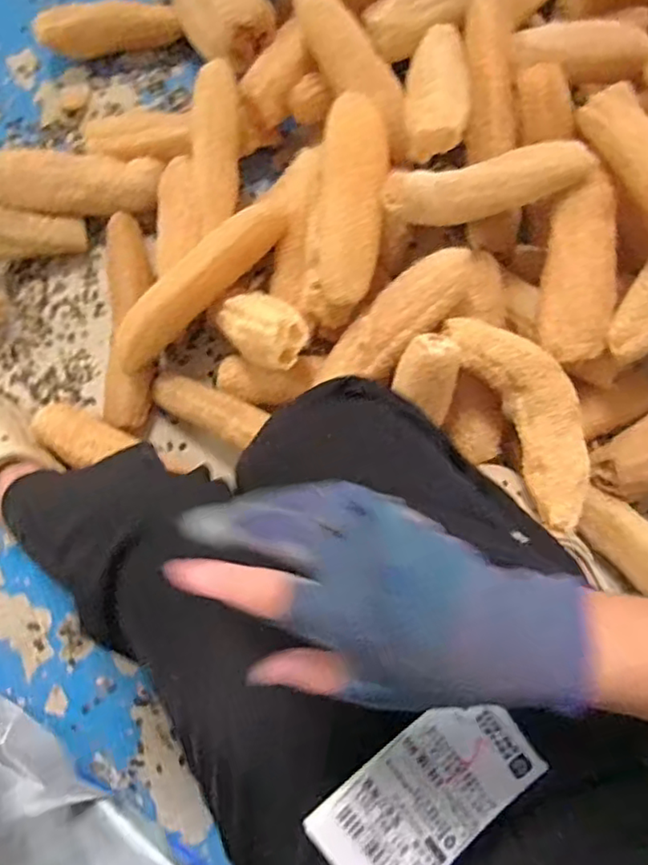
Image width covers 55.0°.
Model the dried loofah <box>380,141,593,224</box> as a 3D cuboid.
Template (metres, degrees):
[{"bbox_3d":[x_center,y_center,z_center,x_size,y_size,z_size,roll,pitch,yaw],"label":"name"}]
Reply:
[{"bbox_3d":[0.180,-0.267,0.669,0.238,0.056,0.058,-14,79,-1],"label":"dried loofah"}]

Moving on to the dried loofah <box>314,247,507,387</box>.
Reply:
[{"bbox_3d":[0.101,-0.124,0.698,0.263,0.097,0.099,-29,80,-4],"label":"dried loofah"}]

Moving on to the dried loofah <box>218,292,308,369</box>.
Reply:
[{"bbox_3d":[-0.071,-0.126,0.718,0.078,0.054,0.134,-38,41,-6],"label":"dried loofah"}]

